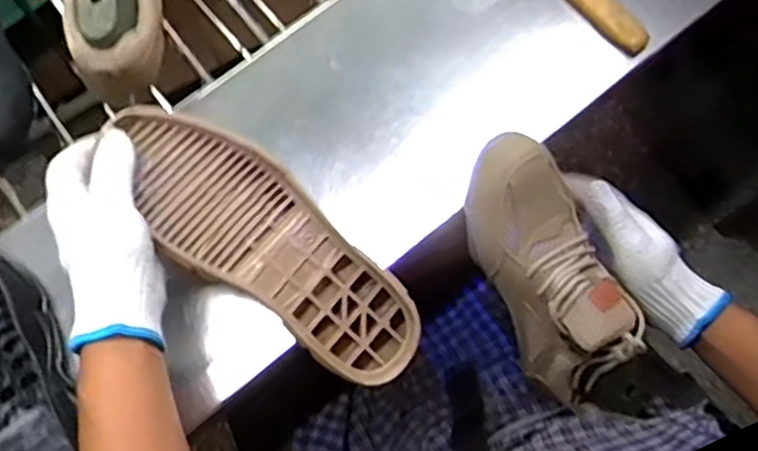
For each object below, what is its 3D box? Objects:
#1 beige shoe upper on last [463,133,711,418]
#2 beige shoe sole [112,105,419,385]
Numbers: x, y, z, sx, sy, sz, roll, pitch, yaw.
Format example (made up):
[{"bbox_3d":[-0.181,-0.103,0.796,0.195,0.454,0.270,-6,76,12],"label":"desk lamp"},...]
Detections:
[{"bbox_3d":[0.153,0.048,0.560,0.091,0.103,0.258,-32,96,-9],"label":"beige shoe upper on last"},{"bbox_3d":[-0.086,0.016,0.533,0.275,0.023,0.099,42,77,-6],"label":"beige shoe sole"}]

